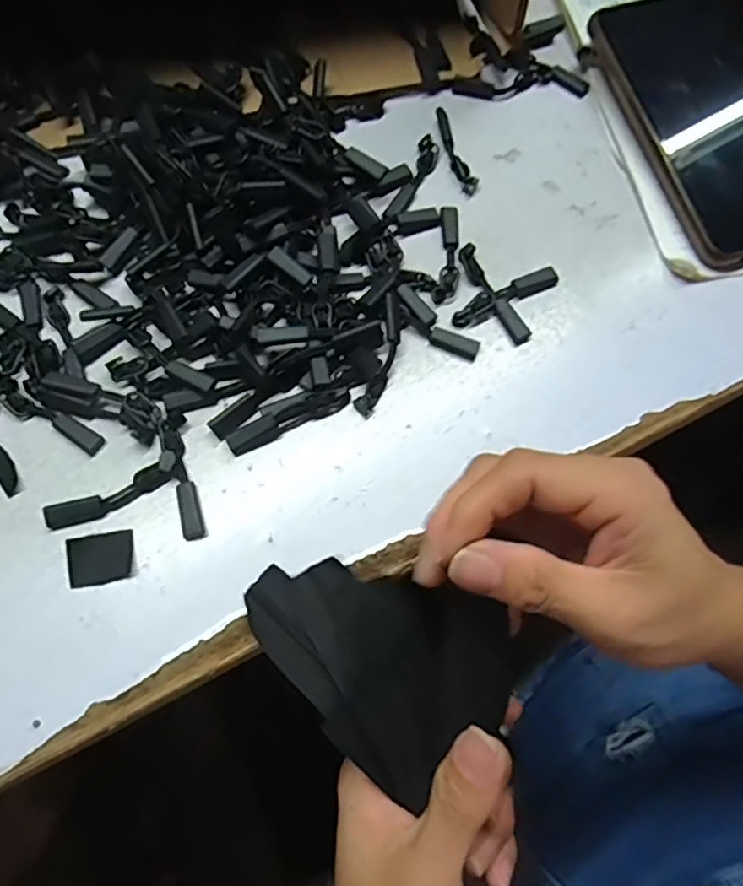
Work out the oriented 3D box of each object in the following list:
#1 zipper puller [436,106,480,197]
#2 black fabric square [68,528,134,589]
[{"bbox_3d":[0.045,-0.159,0.328,0.010,0.004,0.058,-17,72,-8],"label":"zipper puller"},{"bbox_3d":[-0.112,0.048,0.250,0.025,0.004,0.021,-8,71,-4],"label":"black fabric square"}]

